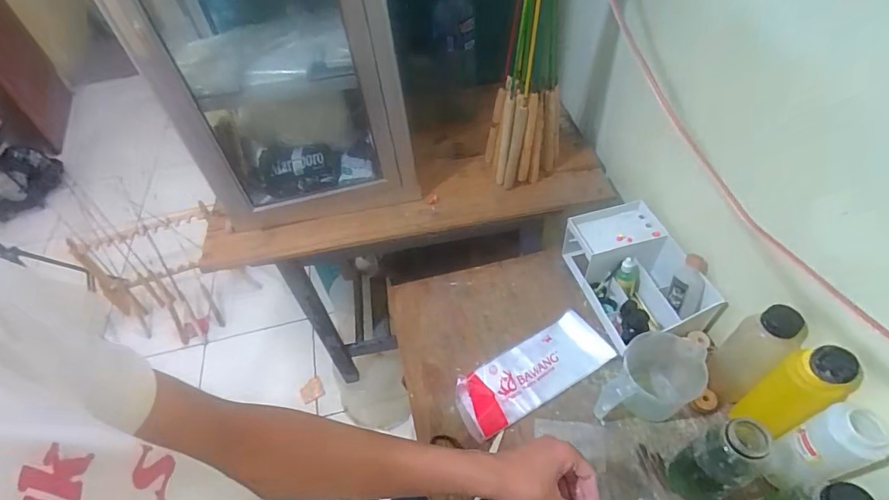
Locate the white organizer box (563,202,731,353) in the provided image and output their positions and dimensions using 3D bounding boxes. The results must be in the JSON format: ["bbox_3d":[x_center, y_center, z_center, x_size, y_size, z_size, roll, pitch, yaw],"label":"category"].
[{"bbox_3d":[0.324,0.039,0.766,0.151,0.088,0.233,-14,50,-6],"label":"white organizer box"}]

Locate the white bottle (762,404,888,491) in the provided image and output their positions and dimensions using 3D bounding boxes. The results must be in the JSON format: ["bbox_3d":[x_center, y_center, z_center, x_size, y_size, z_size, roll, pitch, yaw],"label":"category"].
[{"bbox_3d":[0.437,0.233,0.521,0.052,0.159,0.057,-3,50,3],"label":"white bottle"}]

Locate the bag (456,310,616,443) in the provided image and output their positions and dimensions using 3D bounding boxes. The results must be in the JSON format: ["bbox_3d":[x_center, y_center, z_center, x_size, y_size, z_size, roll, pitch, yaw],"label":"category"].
[{"bbox_3d":[0.140,0.192,0.713,0.261,0.025,0.095,-27,52,-16],"label":"bag"}]

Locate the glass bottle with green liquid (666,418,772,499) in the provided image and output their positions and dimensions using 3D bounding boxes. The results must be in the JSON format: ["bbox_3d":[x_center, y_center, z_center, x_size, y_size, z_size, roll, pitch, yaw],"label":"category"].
[{"bbox_3d":[0.311,0.253,0.525,0.060,0.168,0.064,-20,51,-11],"label":"glass bottle with green liquid"}]

